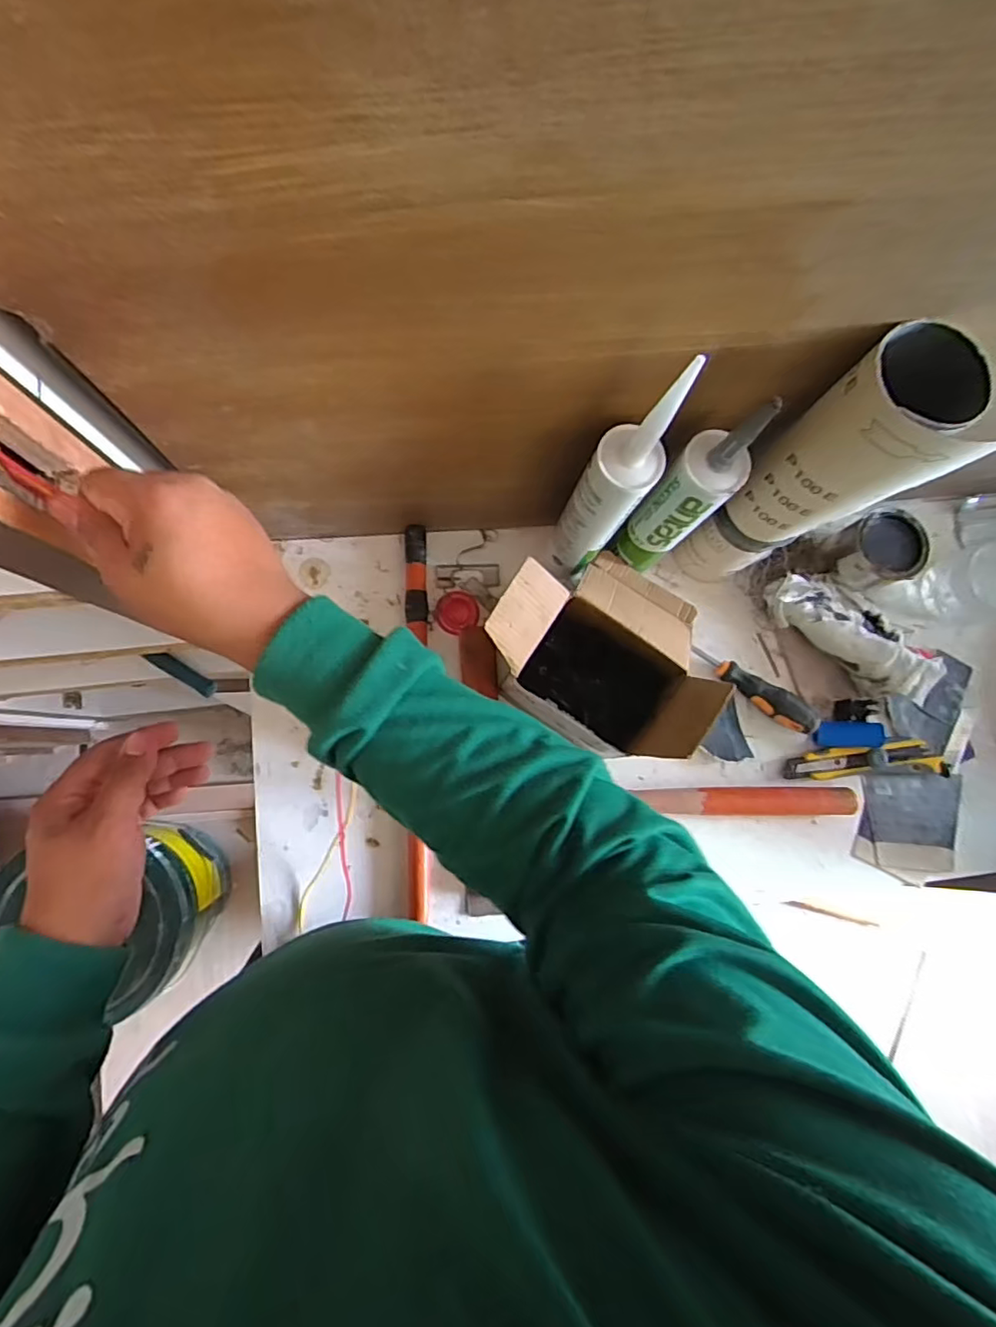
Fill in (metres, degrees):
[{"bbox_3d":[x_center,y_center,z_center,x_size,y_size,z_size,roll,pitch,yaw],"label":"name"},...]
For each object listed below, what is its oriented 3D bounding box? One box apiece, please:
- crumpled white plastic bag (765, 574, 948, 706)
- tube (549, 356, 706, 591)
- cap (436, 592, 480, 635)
[{"bbox_3d":[0.356,-0.031,0.609,0.181,0.037,0.083,31,81,0],"label":"crumpled white plastic bag"},{"bbox_3d":[0.076,-0.120,0.474,0.059,0.287,0.061,23,81,-1],"label":"tube"},{"bbox_3d":[-0.040,-0.052,0.604,0.041,0.009,0.040,1,82,-4],"label":"cap"}]

